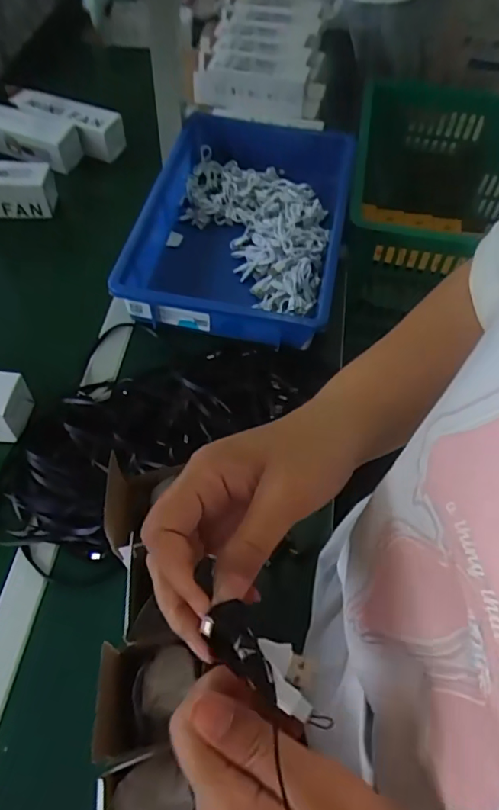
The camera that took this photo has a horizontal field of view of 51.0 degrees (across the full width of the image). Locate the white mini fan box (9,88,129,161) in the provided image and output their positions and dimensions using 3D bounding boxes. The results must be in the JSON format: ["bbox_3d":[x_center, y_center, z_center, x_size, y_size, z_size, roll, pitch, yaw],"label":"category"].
[{"bbox_3d":[-0.319,-0.497,0.929,0.203,0.067,0.058,15,59,8],"label":"white mini fan box"}]

